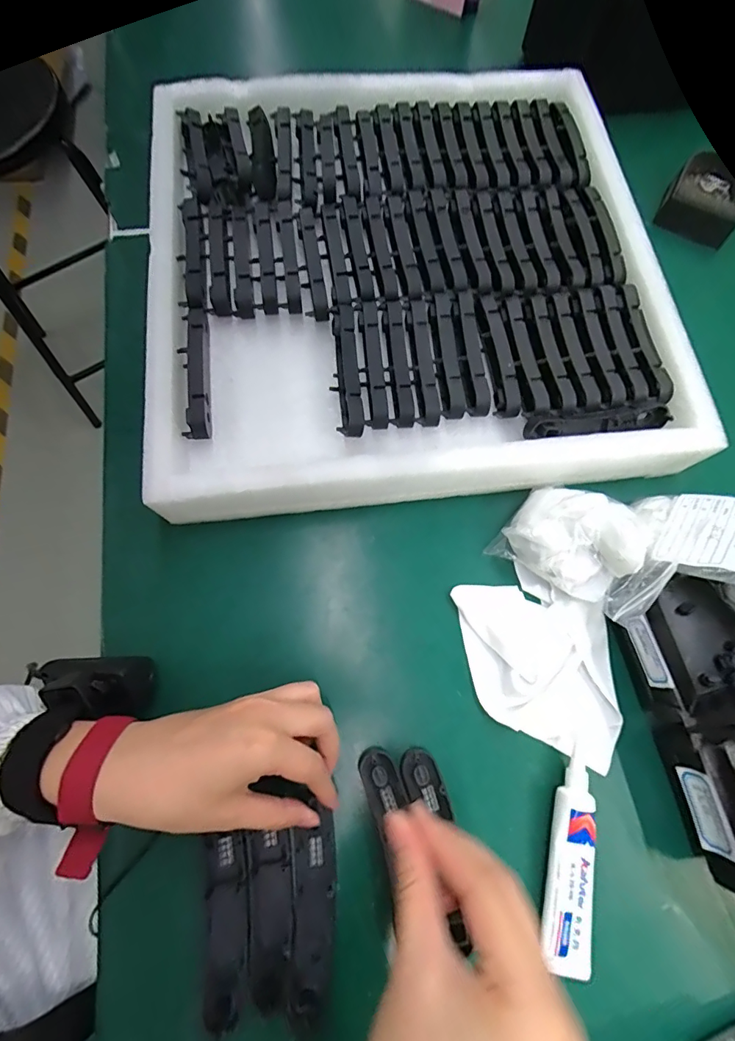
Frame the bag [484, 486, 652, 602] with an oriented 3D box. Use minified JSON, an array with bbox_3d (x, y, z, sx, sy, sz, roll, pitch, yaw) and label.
[{"bbox_3d":[0.161,0.017,0.362,0.098,0.059,0.078,38,74,10],"label":"bag"}]

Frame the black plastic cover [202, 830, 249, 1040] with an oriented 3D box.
[{"bbox_3d":[-0.091,0.259,0.294,0.027,0.010,0.108,-6,72,-4],"label":"black plastic cover"}]

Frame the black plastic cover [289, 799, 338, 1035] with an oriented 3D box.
[{"bbox_3d":[-0.034,0.253,0.298,0.029,0.016,0.113,2,73,-2],"label":"black plastic cover"}]

